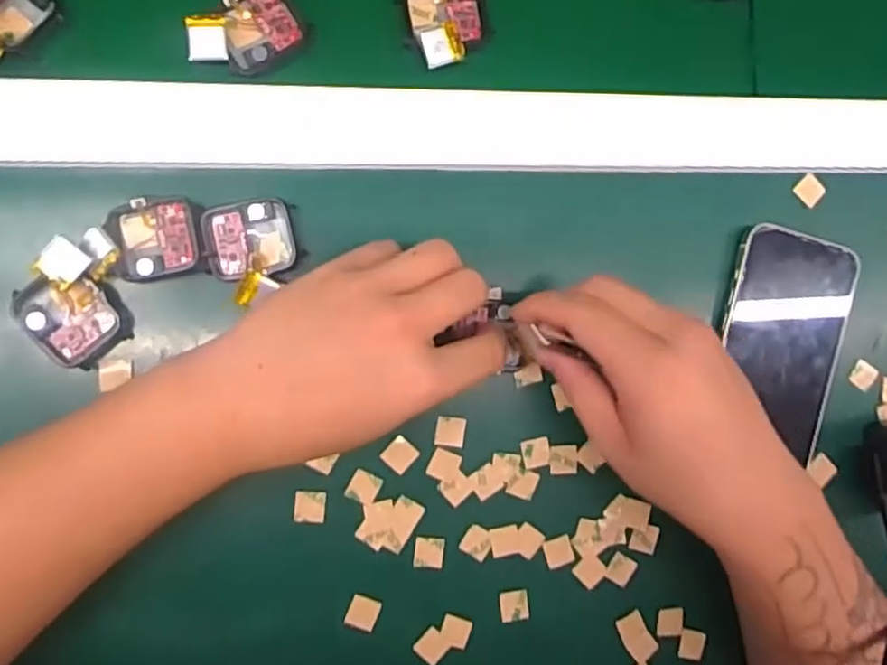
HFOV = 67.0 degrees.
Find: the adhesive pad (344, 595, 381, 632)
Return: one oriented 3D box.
[{"bbox_3d":[-0.042,0.148,0.351,0.016,0.004,0.016,23,87,-8],"label":"adhesive pad"}]

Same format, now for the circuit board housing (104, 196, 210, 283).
[{"bbox_3d":[-0.138,-0.045,0.321,0.044,0.006,0.038,-7,92,-8],"label":"circuit board housing"}]

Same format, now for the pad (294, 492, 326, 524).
[{"bbox_3d":[-0.069,0.090,0.345,0.016,0.004,0.016,6,90,-9],"label":"pad"}]

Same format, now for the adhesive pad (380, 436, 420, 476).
[{"bbox_3d":[-0.023,0.065,0.352,0.017,0.004,0.016,45,84,-7],"label":"adhesive pad"}]

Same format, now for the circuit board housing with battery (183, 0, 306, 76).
[{"bbox_3d":[-0.098,-0.149,0.331,0.055,0.014,0.035,-37,96,-7],"label":"circuit board housing with battery"}]

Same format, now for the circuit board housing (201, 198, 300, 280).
[{"bbox_3d":[-0.095,-0.046,0.332,0.042,0.010,0.036,-11,92,-8],"label":"circuit board housing"}]

